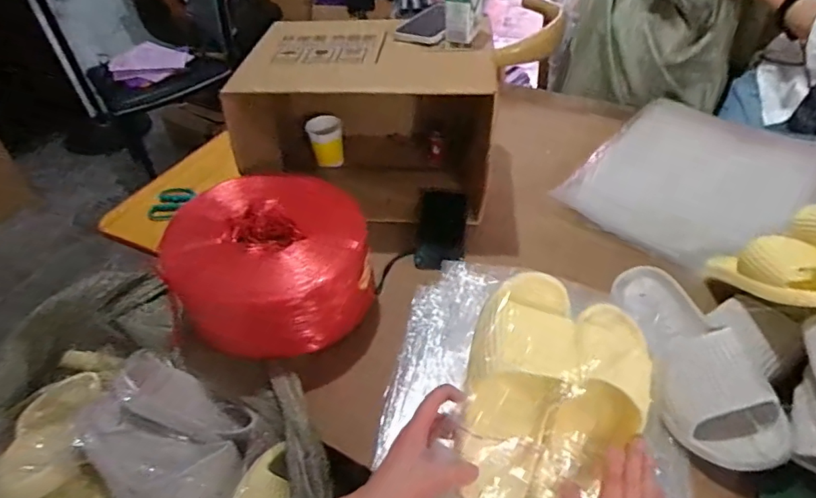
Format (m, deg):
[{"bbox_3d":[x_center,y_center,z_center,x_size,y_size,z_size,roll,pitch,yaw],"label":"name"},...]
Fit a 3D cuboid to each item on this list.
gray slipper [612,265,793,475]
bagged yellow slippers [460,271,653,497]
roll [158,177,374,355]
[{"bbox_3d":[0.319,0.109,0.590,0.104,0.084,0.274,-8,42,-2],"label":"gray slipper"},{"bbox_3d":[0.154,0.154,0.540,0.186,0.062,0.244,10,85,-12],"label":"bagged yellow slippers"},{"bbox_3d":[-0.189,0.019,0.721,0.261,0.125,0.234,19,48,25],"label":"roll"}]

